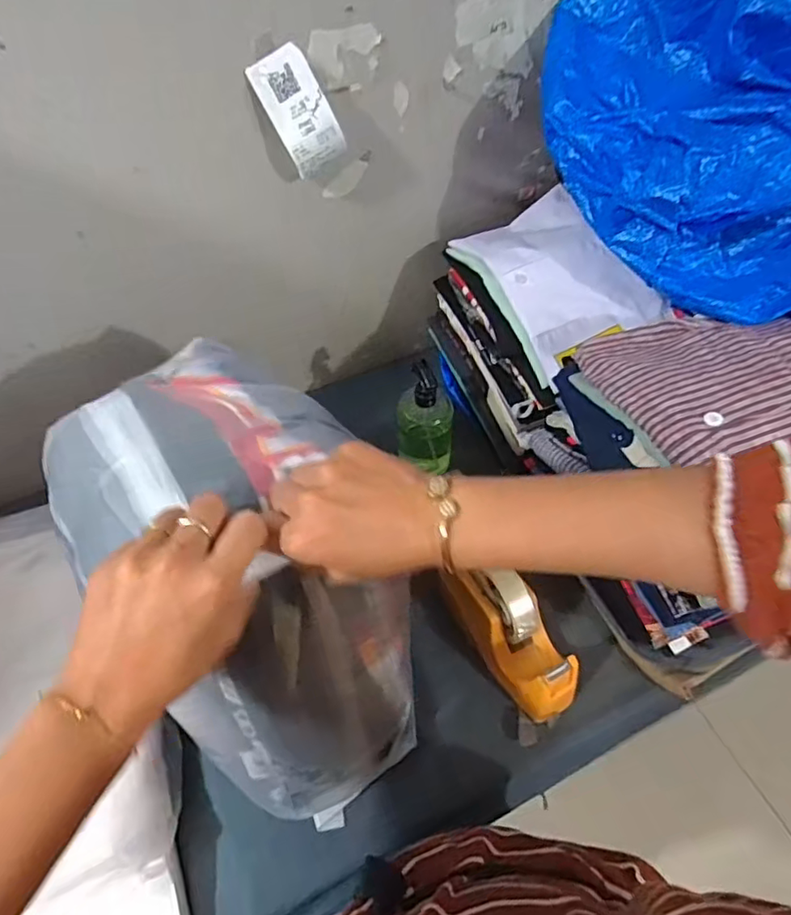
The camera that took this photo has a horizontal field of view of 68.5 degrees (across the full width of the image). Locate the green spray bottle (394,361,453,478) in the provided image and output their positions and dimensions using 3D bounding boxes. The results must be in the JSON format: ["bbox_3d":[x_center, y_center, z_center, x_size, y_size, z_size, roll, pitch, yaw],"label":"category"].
[{"bbox_3d":[0.038,-0.048,0.740,0.072,0.178,0.061,5,54,4],"label":"green spray bottle"}]

